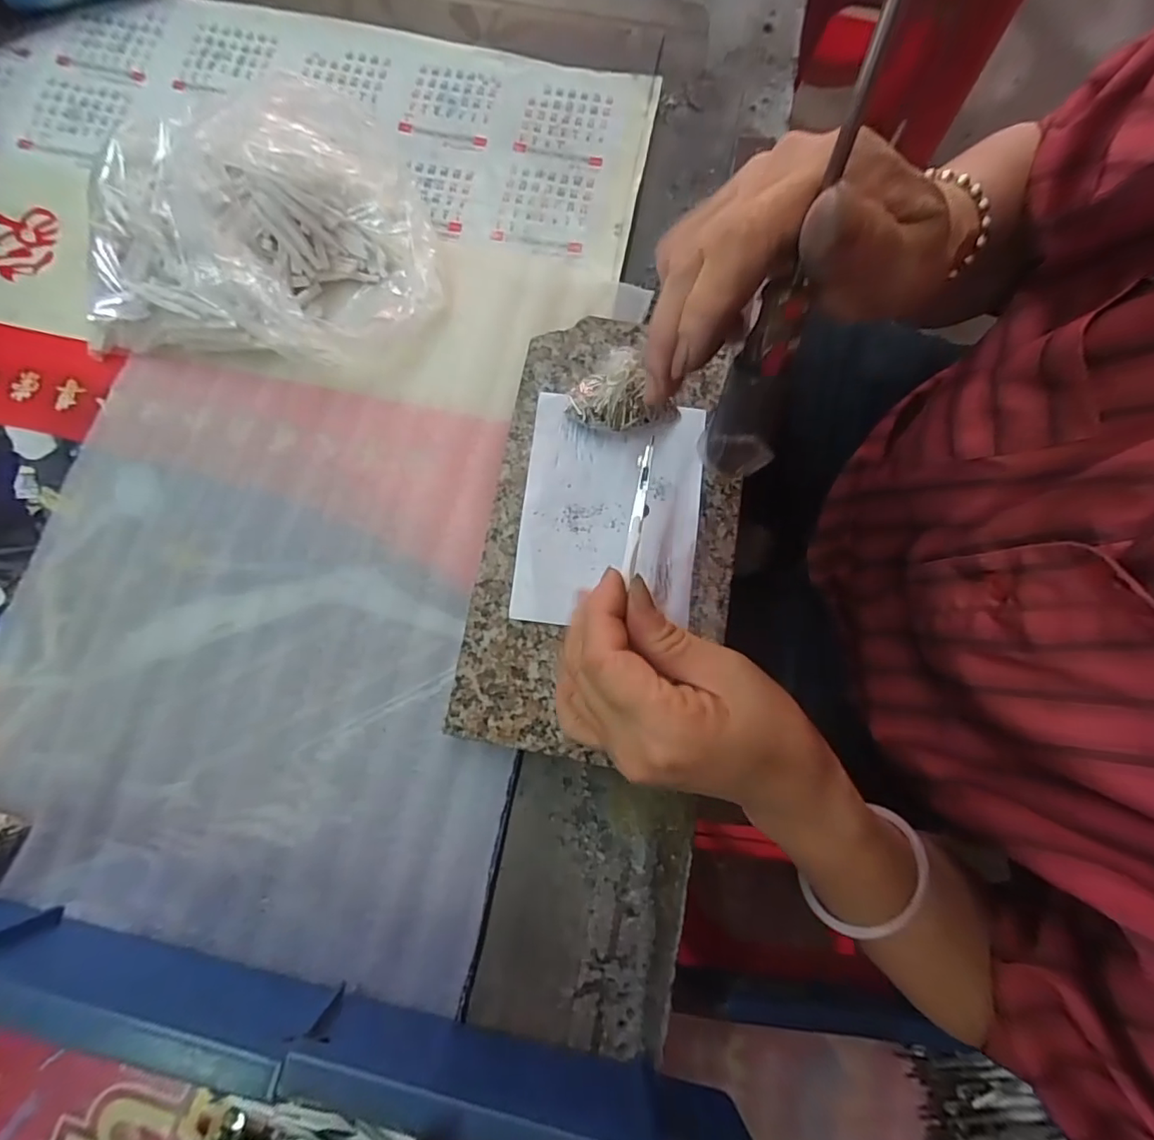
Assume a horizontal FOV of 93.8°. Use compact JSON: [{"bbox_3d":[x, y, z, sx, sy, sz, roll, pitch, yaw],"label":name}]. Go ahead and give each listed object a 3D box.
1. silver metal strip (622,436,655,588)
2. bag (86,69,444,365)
[{"bbox_3d":[0.029,-0.030,0.246,0.007,0.005,0.069,11,68,1],"label":"silver metal strip"},{"bbox_3d":[-0.182,-0.192,0.310,0.191,0.077,0.133,4,78,-1],"label":"bag"}]

